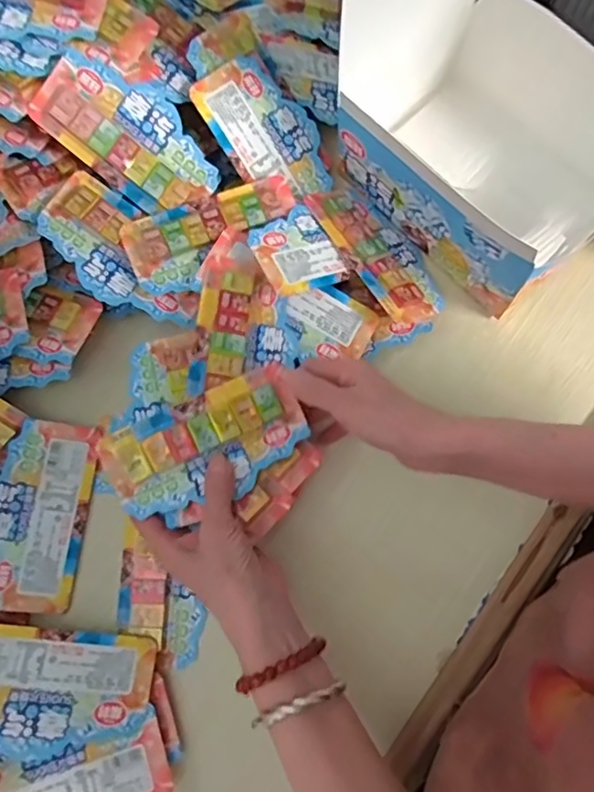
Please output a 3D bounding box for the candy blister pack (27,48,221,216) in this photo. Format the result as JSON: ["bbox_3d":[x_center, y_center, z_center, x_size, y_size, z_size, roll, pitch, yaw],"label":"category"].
[{"bbox_3d":[-0.135,-0.207,0.463,0.141,0.012,0.077,38,96,-17],"label":"candy blister pack"}]

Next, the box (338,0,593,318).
[{"bbox_3d":[0.152,-0.223,0.406,0.161,0.274,0.214,-42,78,-9],"label":"box"}]

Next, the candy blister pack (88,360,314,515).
[{"bbox_3d":[-0.066,0.035,0.420,0.143,0.022,0.069,-23,75,-9],"label":"candy blister pack"}]

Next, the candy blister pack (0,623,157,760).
[{"bbox_3d":[-0.179,0.206,0.407,0.144,0.009,0.079,9,63,-8],"label":"candy blister pack"}]

